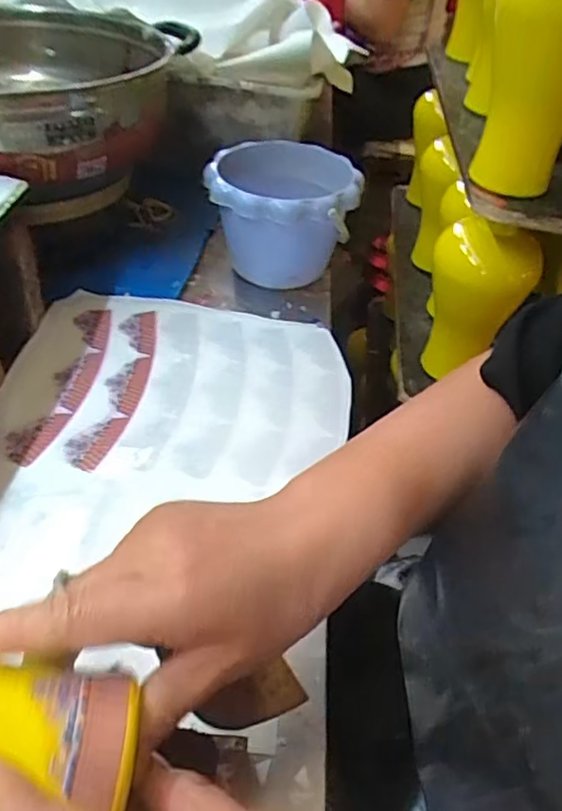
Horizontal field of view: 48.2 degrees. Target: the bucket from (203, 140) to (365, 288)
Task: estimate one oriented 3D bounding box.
[{"bbox_3d":[0.000,-0.195,0.673,0.147,0.120,0.142,3,42,-3],"label":"bucket"}]

